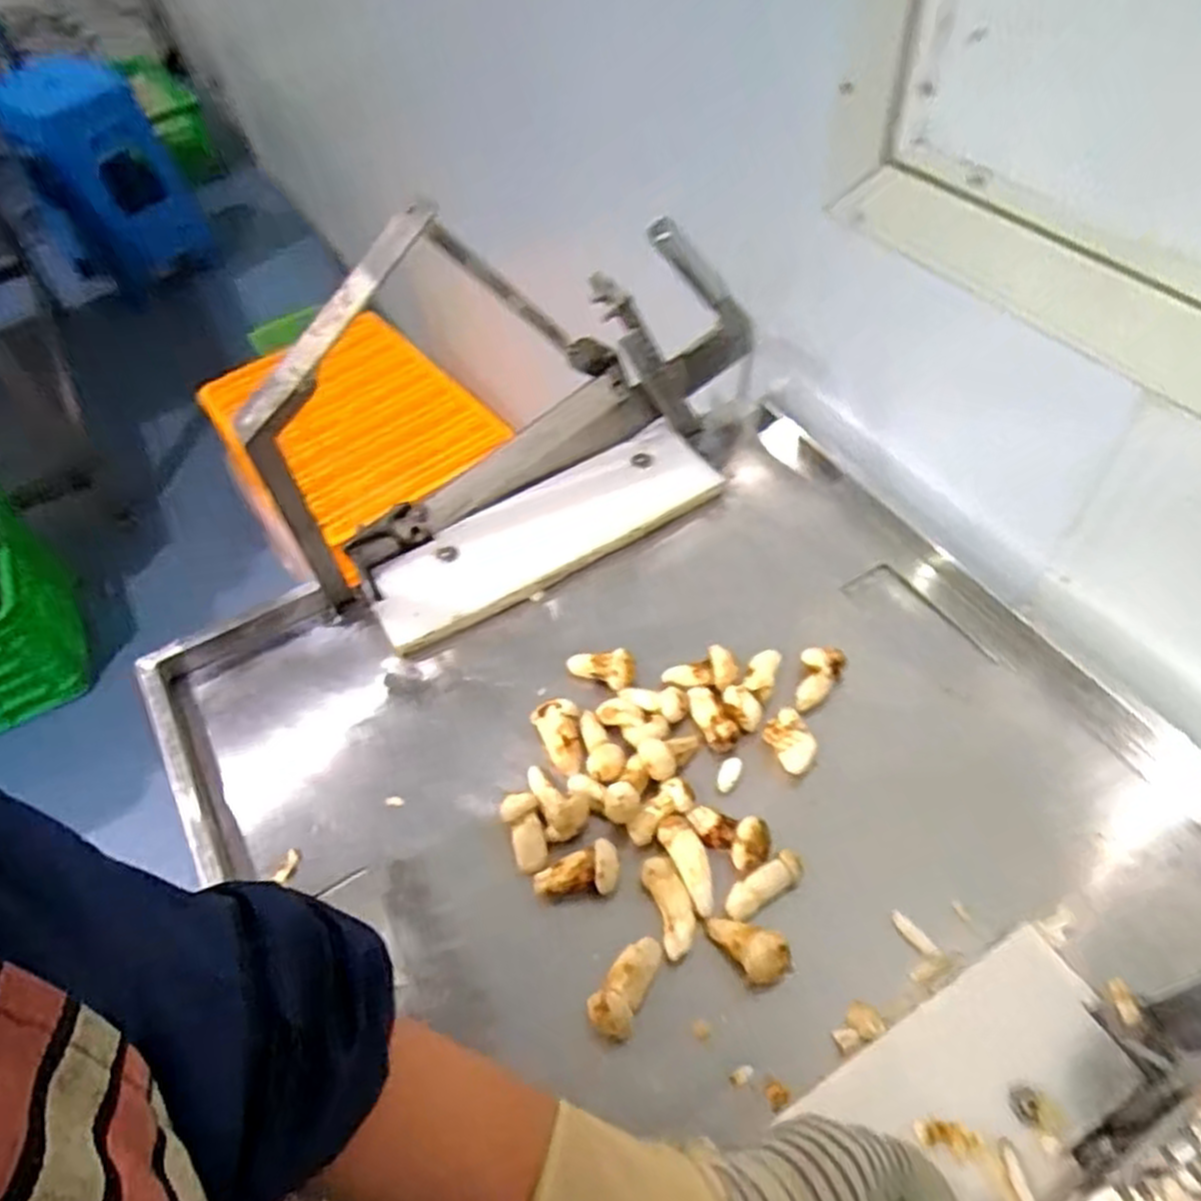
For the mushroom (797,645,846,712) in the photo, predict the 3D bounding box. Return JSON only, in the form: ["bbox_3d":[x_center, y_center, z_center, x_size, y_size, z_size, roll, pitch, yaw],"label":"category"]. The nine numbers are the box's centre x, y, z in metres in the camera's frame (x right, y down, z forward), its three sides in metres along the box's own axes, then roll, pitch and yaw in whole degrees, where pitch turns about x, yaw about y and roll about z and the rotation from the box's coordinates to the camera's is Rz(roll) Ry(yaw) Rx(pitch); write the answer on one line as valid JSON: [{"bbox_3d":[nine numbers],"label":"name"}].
[{"bbox_3d":[0.163,0.058,0.591,0.031,0.020,0.046,9,54,13],"label":"mushroom"}]

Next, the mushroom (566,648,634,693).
[{"bbox_3d":[-0.001,0.052,0.609,0.052,0.024,0.022,3,53,25],"label":"mushroom"}]

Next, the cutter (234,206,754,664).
[{"bbox_3d":[-0.030,-0.155,0.623,0.445,0.258,0.128,-29,55,-16],"label":"cutter"}]

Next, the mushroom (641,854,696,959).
[{"bbox_3d":[0.045,0.192,0.503,0.024,0.017,0.059,-16,52,-6],"label":"mushroom"}]

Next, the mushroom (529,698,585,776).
[{"bbox_3d":[-0.029,0.102,0.576,0.032,0.031,0.051,-13,52,-4],"label":"mushroom"}]

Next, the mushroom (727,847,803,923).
[{"bbox_3d":[0.104,0.182,0.508,0.056,0.017,0.021,-35,58,-5],"label":"mushroom"}]

